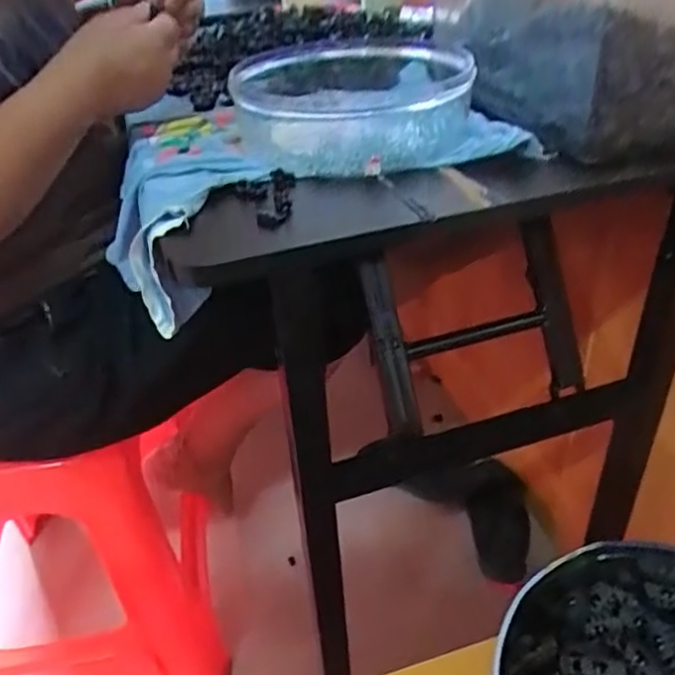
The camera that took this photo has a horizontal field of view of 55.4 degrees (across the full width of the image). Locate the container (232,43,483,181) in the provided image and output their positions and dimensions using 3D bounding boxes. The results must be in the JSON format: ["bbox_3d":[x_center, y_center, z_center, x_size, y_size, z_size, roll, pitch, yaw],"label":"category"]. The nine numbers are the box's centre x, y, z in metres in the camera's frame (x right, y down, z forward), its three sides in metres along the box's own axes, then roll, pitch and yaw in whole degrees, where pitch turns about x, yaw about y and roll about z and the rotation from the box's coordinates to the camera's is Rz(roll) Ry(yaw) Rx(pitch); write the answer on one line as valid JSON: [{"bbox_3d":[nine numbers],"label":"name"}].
[{"bbox_3d":[0.011,-0.213,0.572,0.199,0.055,0.250,-2,36,5],"label":"container"}]

